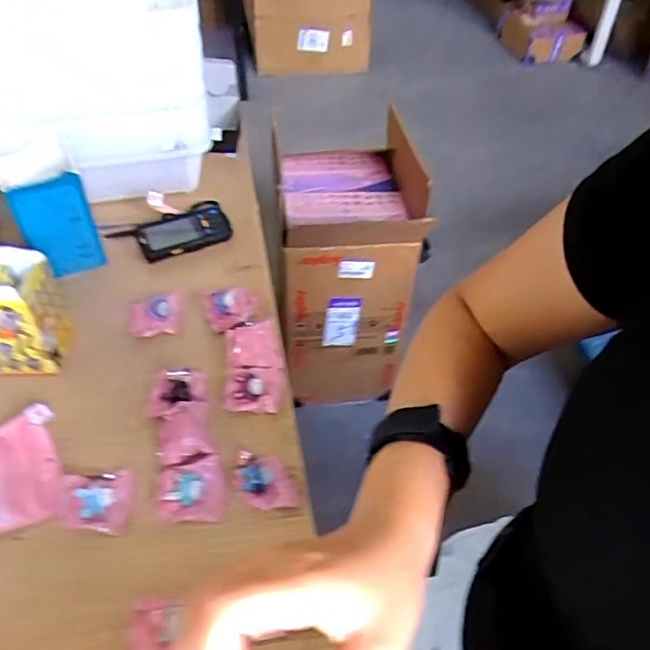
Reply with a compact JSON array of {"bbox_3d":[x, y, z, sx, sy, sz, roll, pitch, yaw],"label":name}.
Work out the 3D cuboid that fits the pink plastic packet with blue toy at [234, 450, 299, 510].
[{"bbox_3d":[-0.069,0.176,0.684,0.057,0.022,0.079,-22,50,-21],"label":"pink plastic packet with blue toy"}]

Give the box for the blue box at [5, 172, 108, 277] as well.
[{"bbox_3d":[-0.392,-0.139,0.885,0.099,0.175,0.021,-13,48,-14],"label":"blue box"}]

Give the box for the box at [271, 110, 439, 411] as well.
[{"bbox_3d":[0.049,-0.145,1.547,0.317,0.577,0.442,-2,46,-4],"label":"box"}]

